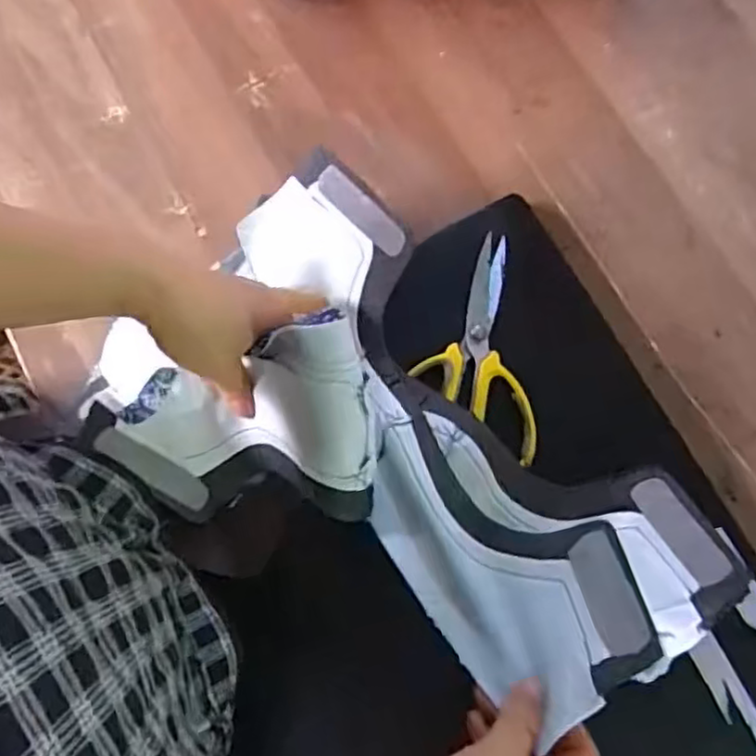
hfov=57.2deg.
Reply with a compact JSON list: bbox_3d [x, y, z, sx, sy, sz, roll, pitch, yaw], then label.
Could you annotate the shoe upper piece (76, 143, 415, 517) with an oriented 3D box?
[{"bbox_3d":[-0.073,-0.031,0.437,0.168,0.127,0.226,11,77,3],"label":"shoe upper piece"}]

